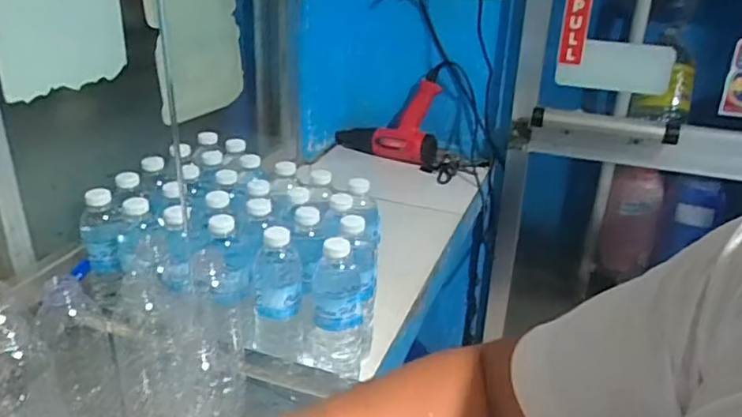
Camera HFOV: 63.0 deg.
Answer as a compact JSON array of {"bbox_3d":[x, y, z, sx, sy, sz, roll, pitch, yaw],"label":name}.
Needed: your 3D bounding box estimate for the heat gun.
[{"bbox_3d":[0.033,-0.218,1.465,0.261,0.184,0.076,8,26,12],"label":"heat gun"}]

